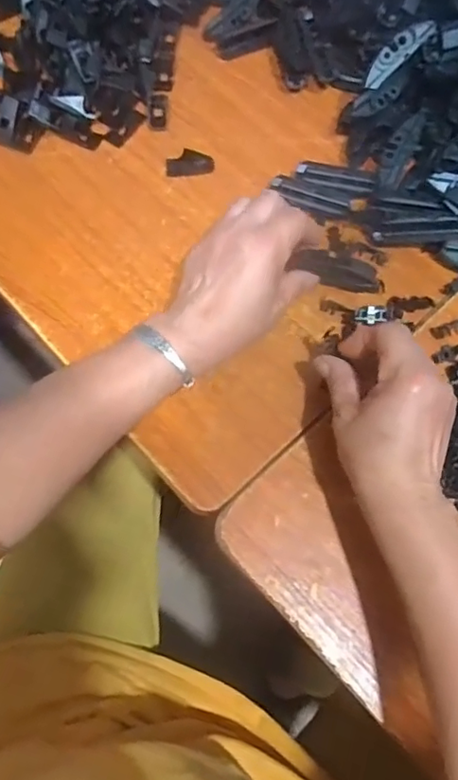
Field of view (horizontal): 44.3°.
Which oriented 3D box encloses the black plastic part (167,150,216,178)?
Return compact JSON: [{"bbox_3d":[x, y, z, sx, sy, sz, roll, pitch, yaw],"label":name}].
[{"bbox_3d":[-0.035,-0.201,0.498,0.043,0.013,0.016,-11,72,-7],"label":"black plastic part"}]

